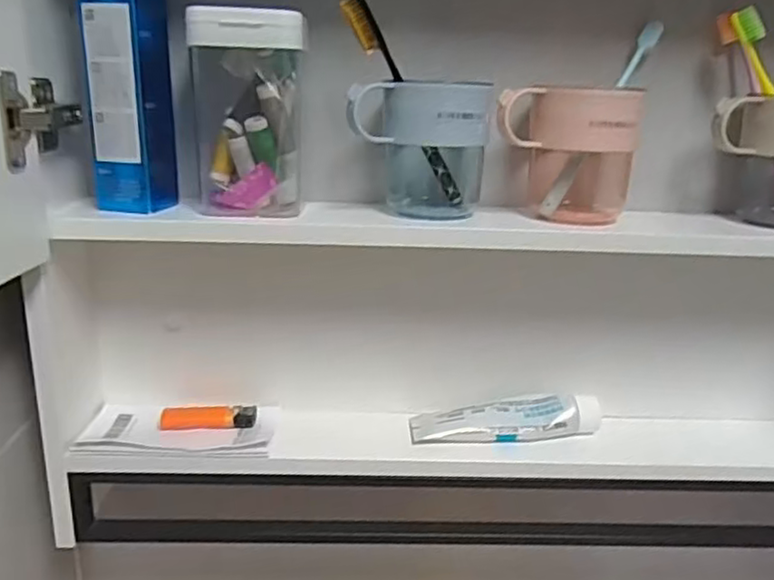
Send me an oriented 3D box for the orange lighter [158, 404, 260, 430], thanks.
[{"bbox_3d":[-0.157,0.111,0.590,0.082,0.016,0.021,-1,18,-11],"label":"orange lighter"}]

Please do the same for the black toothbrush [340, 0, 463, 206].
[{"bbox_3d":[0.016,-0.137,0.513,0.020,0.184,0.013,-46,38,-18],"label":"black toothbrush"}]

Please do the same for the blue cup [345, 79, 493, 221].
[{"bbox_3d":[0.026,-0.109,0.530,0.101,0.105,0.077,4,18,5],"label":"blue cup"}]

